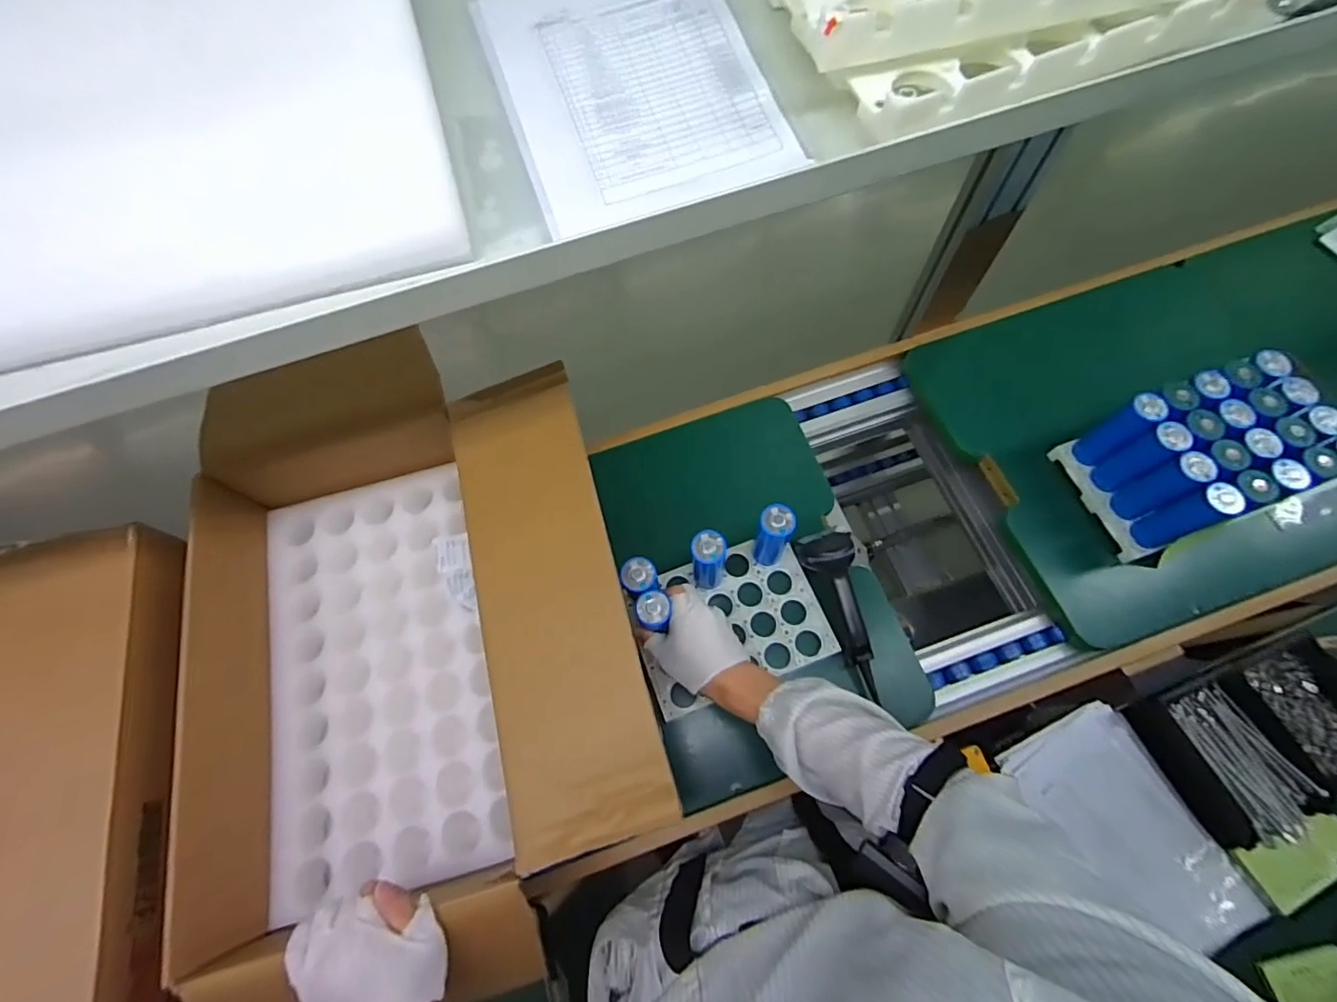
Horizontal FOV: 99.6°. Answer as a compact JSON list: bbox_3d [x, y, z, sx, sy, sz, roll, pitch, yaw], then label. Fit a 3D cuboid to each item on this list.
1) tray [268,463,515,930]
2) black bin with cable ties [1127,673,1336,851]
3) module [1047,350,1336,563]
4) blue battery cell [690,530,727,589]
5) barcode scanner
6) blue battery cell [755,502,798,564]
[{"bbox_3d":[-0.331,0.186,0.644,0.240,0.024,0.444,-15,68,-3],"label":"tray"},{"bbox_3d":[0.636,0.287,0.640,0.108,0.064,0.161,-18,68,-4],"label":"black bin with cable ties"},{"bbox_3d":[0.672,-0.053,0.715,0.214,0.147,0.175,-18,68,-4],"label":"module"},{"bbox_3d":[0.049,0.075,0.691,0.040,0.133,0.036,6,68,6],"label":"blue battery cell"},{"bbox_3d":[0.219,0.136,0.702,0.066,0.060,0.208,-9,68,-1],"label":"barcode scanner"},{"bbox_3d":[0.129,0.045,0.698,0.038,0.126,0.037,-1,68,3],"label":"blue battery cell"}]

